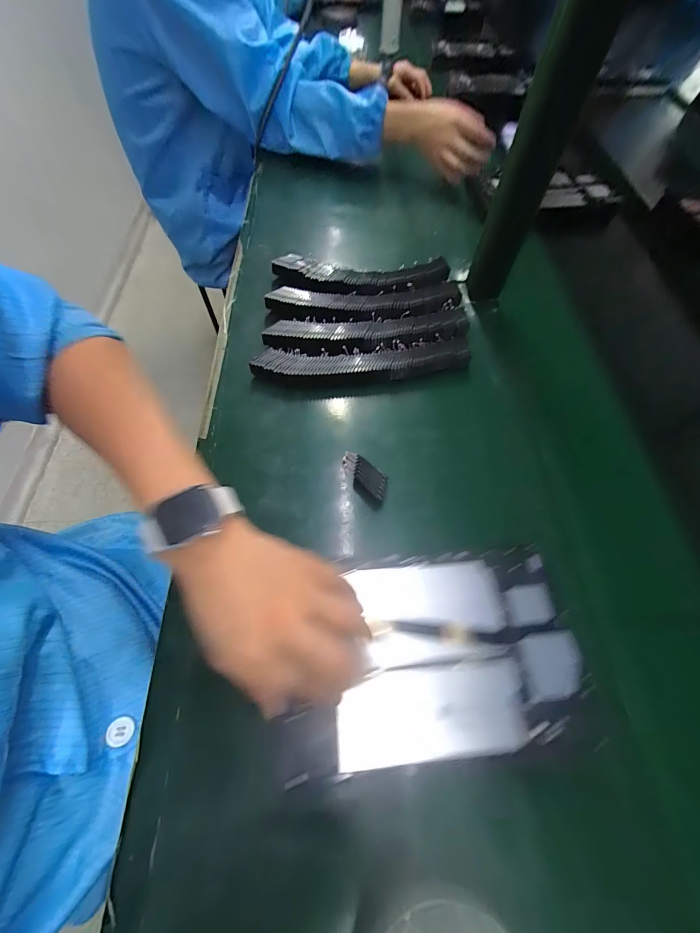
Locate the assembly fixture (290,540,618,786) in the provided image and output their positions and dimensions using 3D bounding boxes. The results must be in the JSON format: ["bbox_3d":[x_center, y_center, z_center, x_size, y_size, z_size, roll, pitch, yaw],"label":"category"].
[{"bbox_3d":[0.068,0.154,0.283,0.234,0.036,0.148,-4,63,-3],"label":"assembly fixture"}]

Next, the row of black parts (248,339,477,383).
[{"bbox_3d":[0.020,-0.129,0.416,0.269,0.029,0.050,-7,63,-4],"label":"row of black parts"}]

